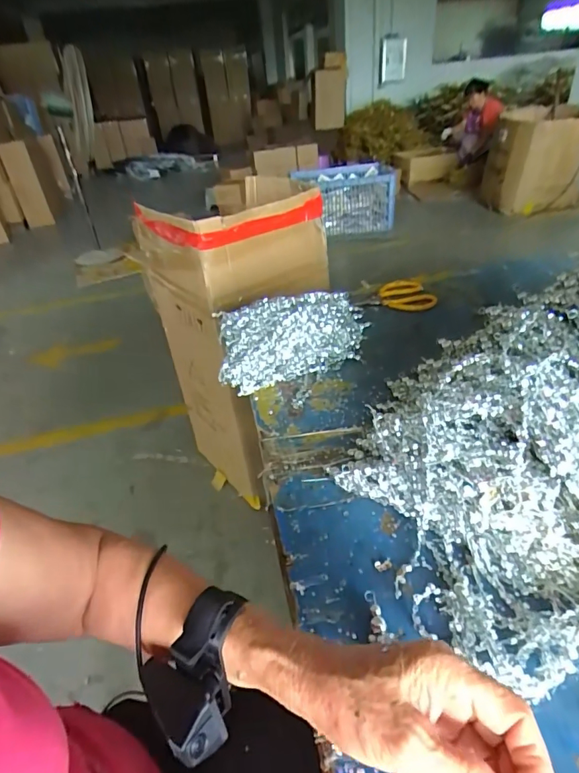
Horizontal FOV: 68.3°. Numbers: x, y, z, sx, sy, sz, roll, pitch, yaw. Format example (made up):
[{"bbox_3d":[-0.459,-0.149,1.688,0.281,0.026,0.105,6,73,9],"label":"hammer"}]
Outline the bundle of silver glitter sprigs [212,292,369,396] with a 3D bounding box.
[{"bbox_3d":[0.010,-0.085,0.659,0.246,0.074,0.180,-11,35,-6],"label":"bundle of silver glitter sprigs"}]

